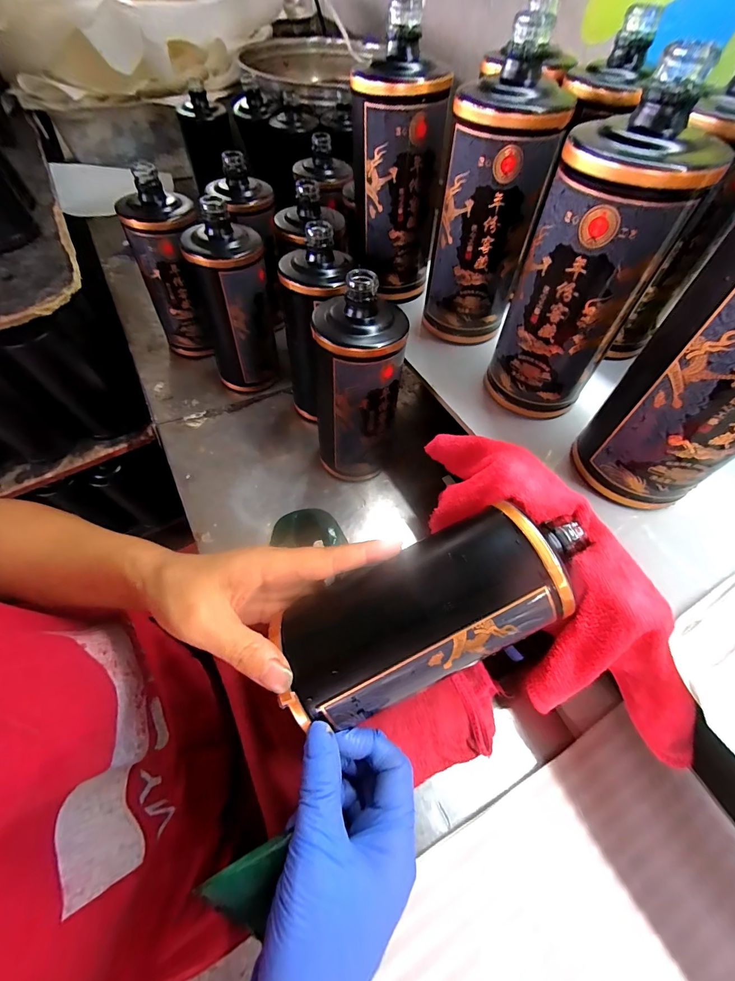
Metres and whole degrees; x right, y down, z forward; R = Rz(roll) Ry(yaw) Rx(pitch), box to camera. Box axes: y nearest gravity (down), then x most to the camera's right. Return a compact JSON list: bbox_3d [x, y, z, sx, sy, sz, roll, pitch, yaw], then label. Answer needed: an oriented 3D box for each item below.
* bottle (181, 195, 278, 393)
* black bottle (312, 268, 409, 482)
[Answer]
[{"bbox_3d":[-0.159,-0.219,0.431,0.086,0.186,0.096,-18,59,-12],"label":"bottle"},{"bbox_3d":[-0.010,-0.092,0.348,0.077,0.198,0.076,4,58,-1],"label":"black bottle"}]

